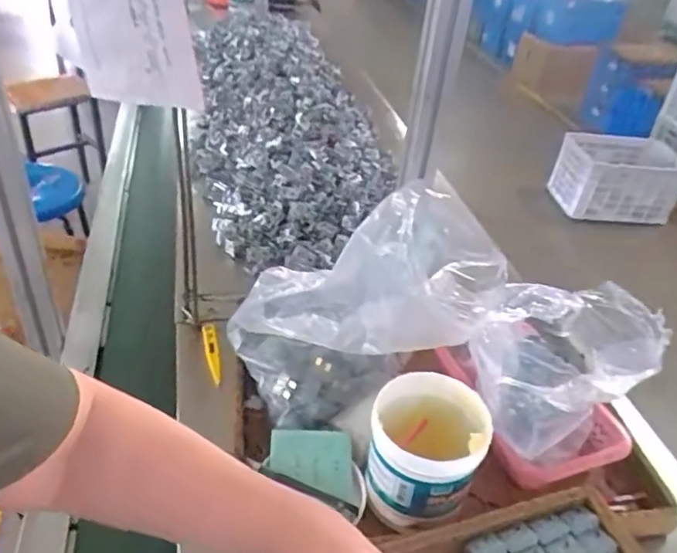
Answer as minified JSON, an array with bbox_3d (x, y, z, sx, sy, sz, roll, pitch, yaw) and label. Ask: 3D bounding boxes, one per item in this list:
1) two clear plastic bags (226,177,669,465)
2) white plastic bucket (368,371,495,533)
[{"bbox_3d":[0.127,0.033,0.712,0.498,0.259,0.243,9,37,5],"label":"two clear plastic bags"},{"bbox_3d":[0.094,0.189,0.624,0.110,0.126,0.115,4,37,-3],"label":"white plastic bucket"}]

